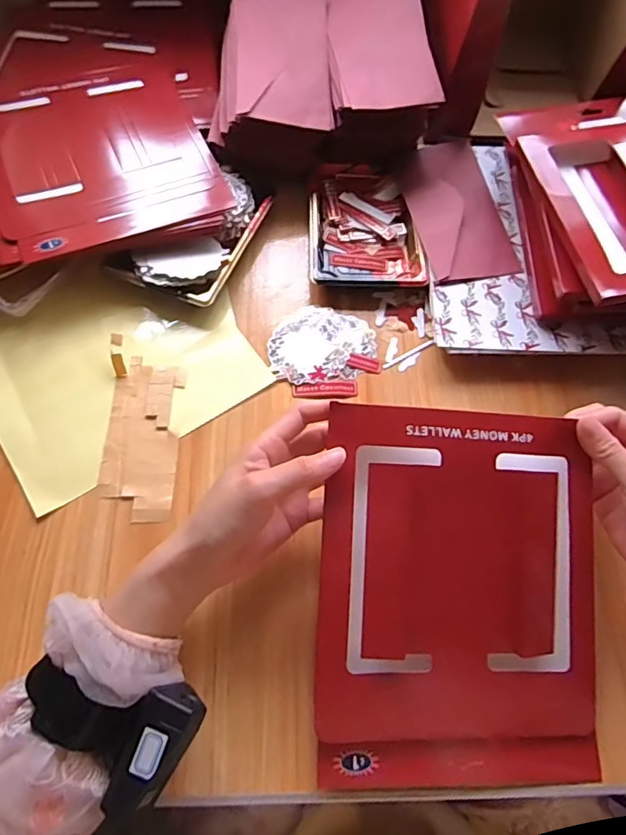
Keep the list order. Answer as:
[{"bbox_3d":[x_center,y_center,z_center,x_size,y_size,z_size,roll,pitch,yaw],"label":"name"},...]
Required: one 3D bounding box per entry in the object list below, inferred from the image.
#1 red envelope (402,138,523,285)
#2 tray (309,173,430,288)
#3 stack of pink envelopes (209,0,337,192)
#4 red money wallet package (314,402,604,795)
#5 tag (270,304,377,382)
[{"bbox_3d":[0.145,-0.217,0.517,0.089,0.014,0.179,-8,67,-8],"label":"red envelope"},{"bbox_3d":[0.052,-0.194,0.521,0.111,0.024,0.149,0,66,-3],"label":"tray"},{"bbox_3d":[-0.043,-0.352,0.529,0.119,0.063,0.198,-2,66,-4],"label":"stack of pink envelopes"},{"bbox_3d":[0.102,0.120,0.339,0.190,0.008,0.244,3,86,-9],"label":"red money wallet package"},{"bbox_3d":[0.010,-0.072,0.472,0.098,0.004,0.083,-7,67,-6],"label":"tag"}]

